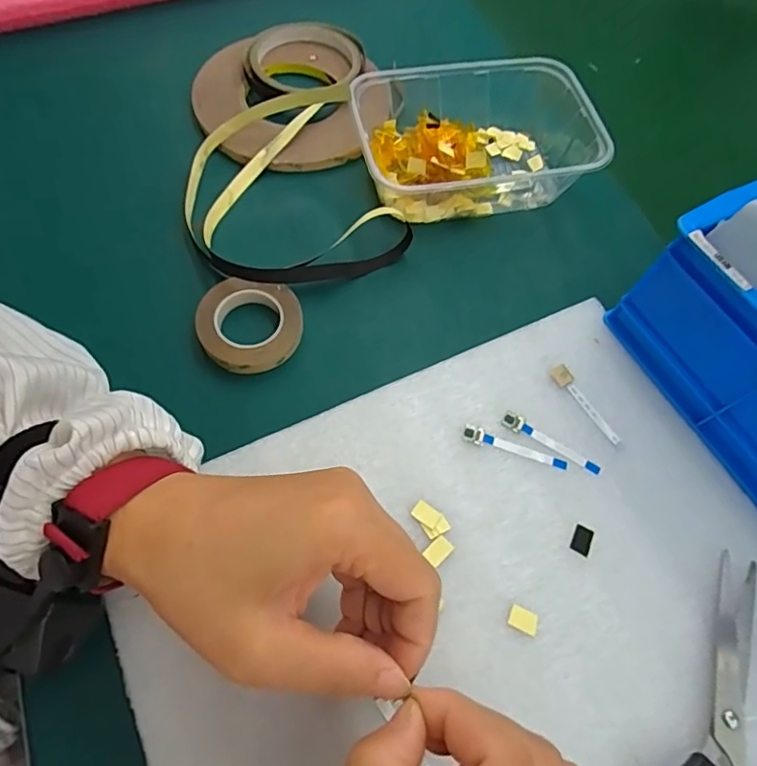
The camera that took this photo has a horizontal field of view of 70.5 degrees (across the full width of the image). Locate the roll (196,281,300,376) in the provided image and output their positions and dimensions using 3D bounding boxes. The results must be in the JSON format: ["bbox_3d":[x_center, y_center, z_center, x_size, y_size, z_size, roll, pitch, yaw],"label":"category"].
[{"bbox_3d":[-0.078,-0.035,0.325,0.061,0.013,0.056,2,63,-3],"label":"roll"}]

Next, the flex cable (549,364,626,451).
[{"bbox_3d":[0.124,0.014,0.317,0.010,0.004,0.059,-27,68,-16],"label":"flex cable"}]

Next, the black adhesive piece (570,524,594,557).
[{"bbox_3d":[0.108,0.083,0.283,0.011,0.004,0.015,29,65,9],"label":"black adhesive piece"}]

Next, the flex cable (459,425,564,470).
[{"bbox_3d":[0.077,0.037,0.301,0.060,0.004,0.009,18,64,5],"label":"flex cable"}]

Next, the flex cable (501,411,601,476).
[{"bbox_3d":[0.099,0.033,0.304,0.060,0.004,0.010,27,65,10],"label":"flex cable"}]

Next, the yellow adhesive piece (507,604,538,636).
[{"bbox_3d":[0.071,0.116,0.262,0.014,0.004,0.010,22,64,7],"label":"yellow adhesive piece"}]

